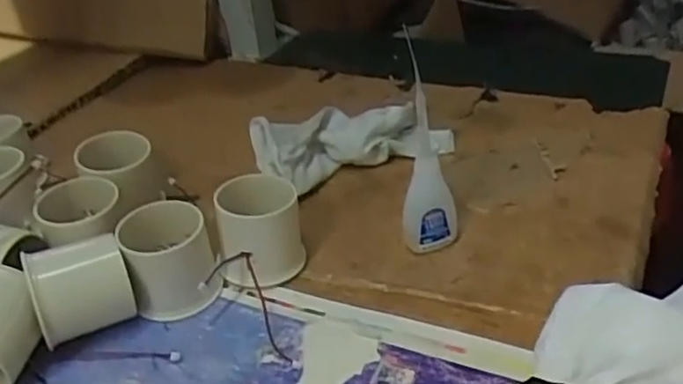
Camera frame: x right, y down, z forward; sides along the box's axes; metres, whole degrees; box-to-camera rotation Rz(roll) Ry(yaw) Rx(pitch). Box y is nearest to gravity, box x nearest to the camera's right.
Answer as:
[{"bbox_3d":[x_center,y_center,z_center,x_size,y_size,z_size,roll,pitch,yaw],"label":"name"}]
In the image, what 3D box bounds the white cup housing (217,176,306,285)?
[{"bbox_3d":[-0.050,0.025,0.417,0.047,0.053,0.047,-5,33,2],"label":"white cup housing"}]

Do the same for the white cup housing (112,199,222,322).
[{"bbox_3d":[-0.101,0.042,0.401,0.050,0.053,0.049,-14,34,-12],"label":"white cup housing"}]

